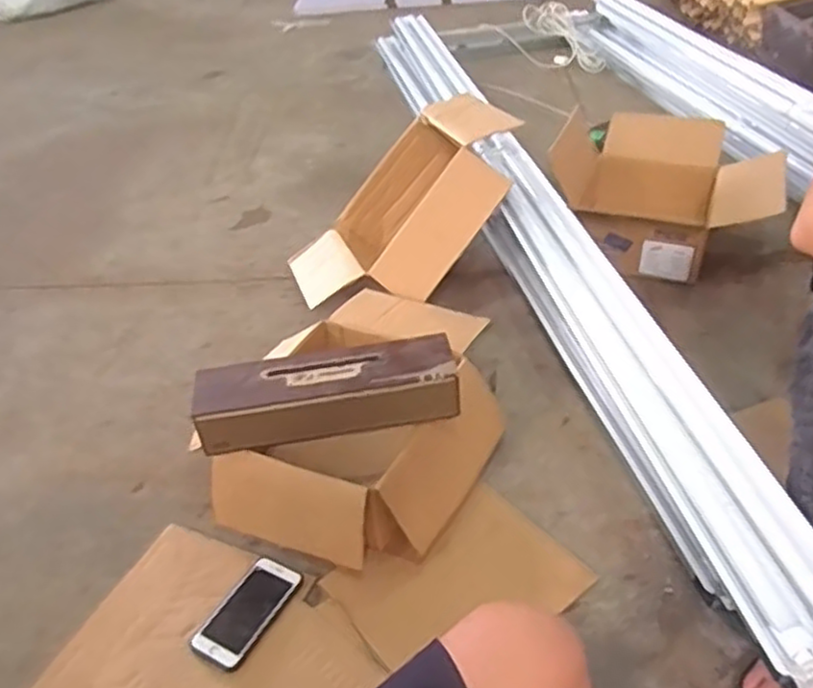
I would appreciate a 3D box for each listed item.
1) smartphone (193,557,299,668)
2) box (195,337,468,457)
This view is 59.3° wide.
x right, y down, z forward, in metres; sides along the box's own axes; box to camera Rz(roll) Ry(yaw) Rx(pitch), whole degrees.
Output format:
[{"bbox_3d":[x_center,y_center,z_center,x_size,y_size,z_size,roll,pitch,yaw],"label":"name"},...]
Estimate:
[{"bbox_3d":[-0.214,0.361,0.969,0.077,0.013,0.151,19,44,27],"label":"smartphone"},{"bbox_3d":[-0.116,0.073,1.036,0.372,0.082,0.099,-8,38,-4],"label":"box"}]

